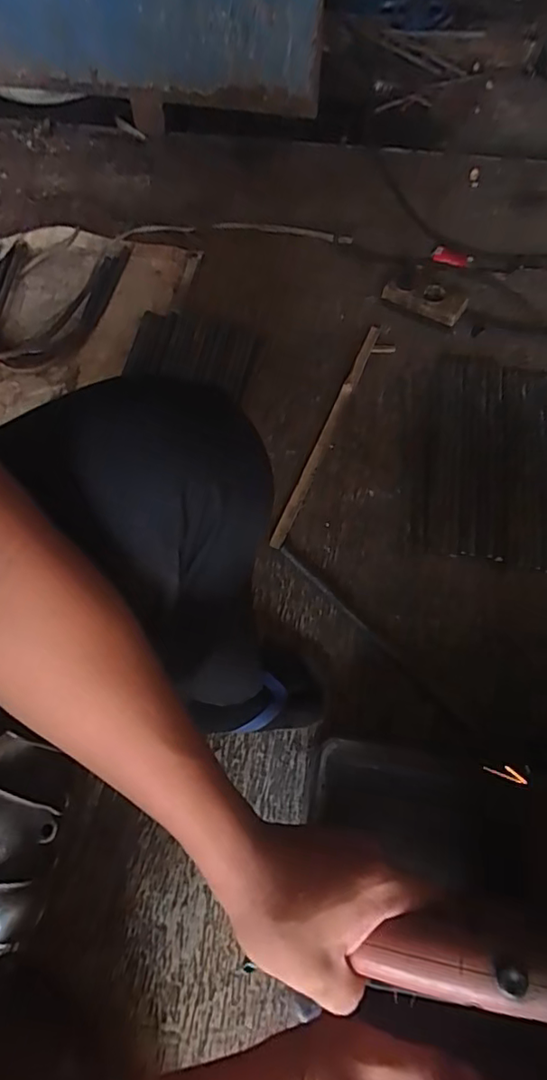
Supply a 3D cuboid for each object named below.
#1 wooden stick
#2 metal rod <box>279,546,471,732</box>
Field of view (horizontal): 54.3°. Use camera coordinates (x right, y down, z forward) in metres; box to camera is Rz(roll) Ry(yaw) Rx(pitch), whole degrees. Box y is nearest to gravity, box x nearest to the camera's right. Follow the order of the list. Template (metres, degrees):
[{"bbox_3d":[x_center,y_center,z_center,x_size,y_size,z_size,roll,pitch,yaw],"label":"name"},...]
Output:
[{"bbox_3d":[0.088,-0.176,0.844,0.019,0.022,0.442,21,67,11],"label":"wooden stick"},{"bbox_3d":[0.126,0.121,0.706,0.016,0.006,0.326,-40,69,-16],"label":"metal rod"}]

